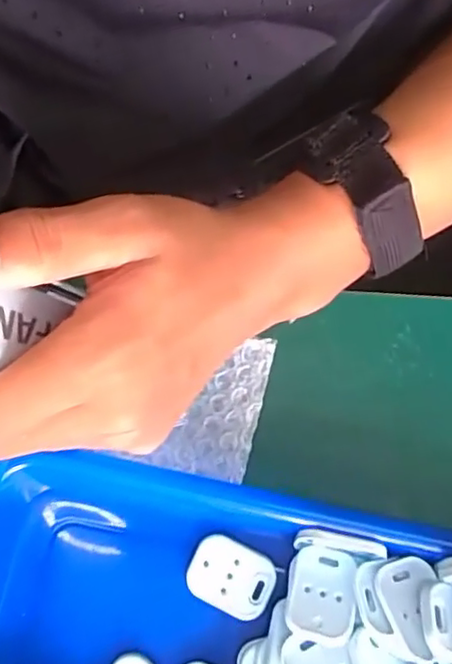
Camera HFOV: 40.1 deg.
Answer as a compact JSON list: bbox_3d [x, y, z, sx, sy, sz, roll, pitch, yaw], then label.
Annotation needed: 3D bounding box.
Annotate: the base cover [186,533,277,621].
[{"bbox_3d":[0.003,0.114,0.289,0.039,0.004,0.031,23,78,6],"label":"base cover"}]

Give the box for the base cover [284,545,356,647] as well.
[{"bbox_3d":[0.042,0.116,0.273,0.029,0.005,0.039,7,50,8],"label":"base cover"}]

